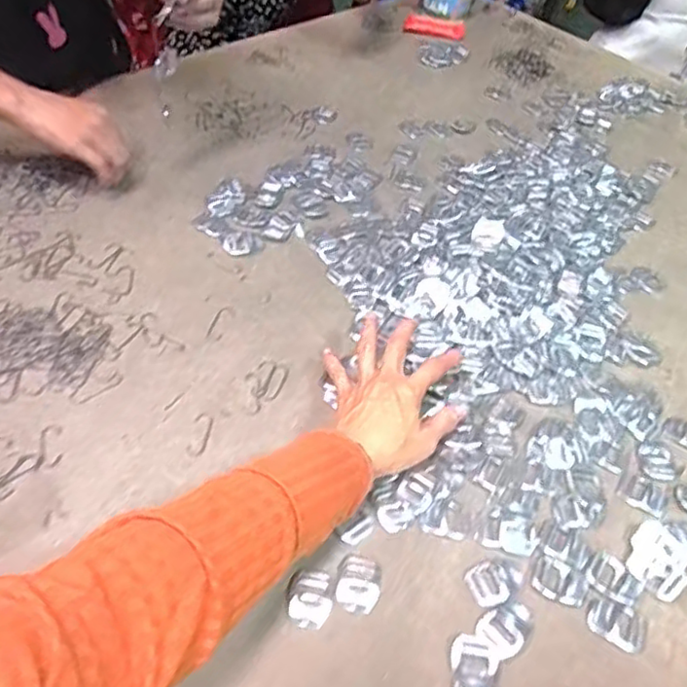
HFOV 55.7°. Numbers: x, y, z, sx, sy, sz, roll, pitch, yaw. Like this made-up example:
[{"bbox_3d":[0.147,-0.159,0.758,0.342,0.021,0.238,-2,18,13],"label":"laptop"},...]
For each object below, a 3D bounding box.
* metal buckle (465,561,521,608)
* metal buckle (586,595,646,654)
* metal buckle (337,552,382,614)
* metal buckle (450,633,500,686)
[{"bbox_3d":[0.106,0.169,0.461,0.038,0.004,0.028,-18,52,-22],"label":"metal buckle"},{"bbox_3d":[0.190,0.194,0.450,0.038,0.004,0.029,28,50,18],"label":"metal buckle"},{"bbox_3d":[0.012,0.167,0.454,0.030,0.004,0.039,9,47,1],"label":"metal buckle"},{"bbox_3d":[0.084,0.210,0.420,0.030,0.004,0.039,15,47,7],"label":"metal buckle"}]

